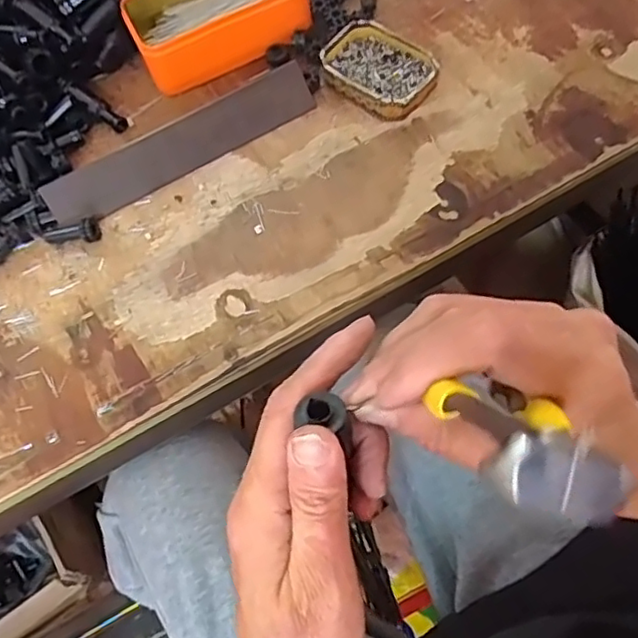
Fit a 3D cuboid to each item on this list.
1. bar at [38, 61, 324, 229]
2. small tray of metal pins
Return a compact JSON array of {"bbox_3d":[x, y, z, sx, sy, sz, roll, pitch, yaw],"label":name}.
[{"bbox_3d":[-0.104,-0.133,0.489,0.216,0.039,0.007,-29,24,-7],"label":"bar"},{"bbox_3d":[0.047,-0.200,0.499,0.091,0.017,0.063,37,74,20],"label":"small tray of metal pins"}]

